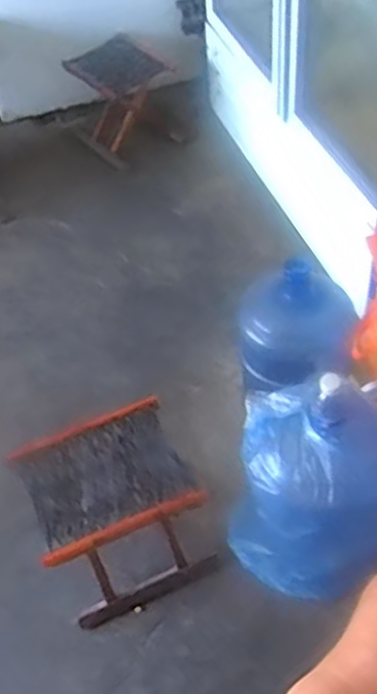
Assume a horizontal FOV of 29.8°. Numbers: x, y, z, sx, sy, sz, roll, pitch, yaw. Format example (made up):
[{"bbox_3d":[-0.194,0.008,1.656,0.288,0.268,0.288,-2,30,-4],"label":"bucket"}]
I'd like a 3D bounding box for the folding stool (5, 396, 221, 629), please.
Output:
[{"bbox_3d":[-0.142,0.299,1.371,0.308,0.330,0.296,-20,52,-12],"label":"folding stool"}]

